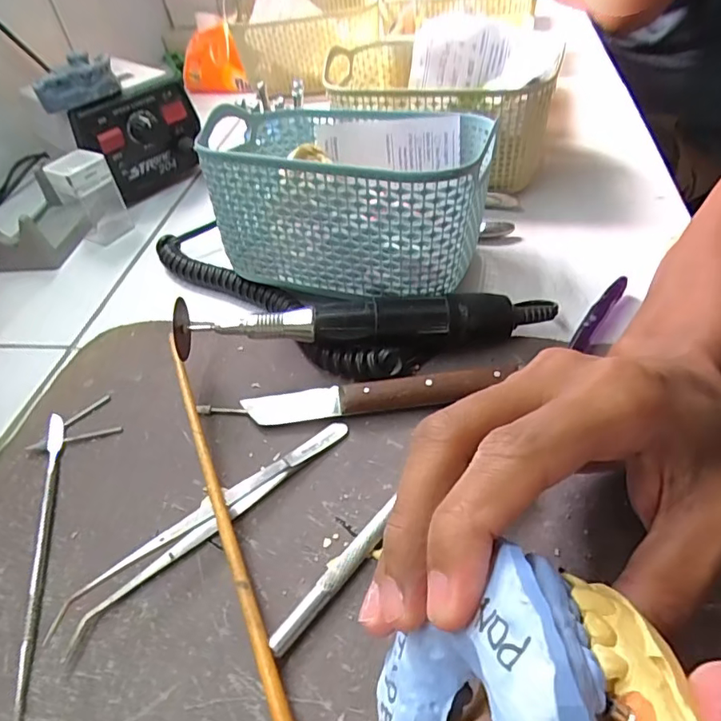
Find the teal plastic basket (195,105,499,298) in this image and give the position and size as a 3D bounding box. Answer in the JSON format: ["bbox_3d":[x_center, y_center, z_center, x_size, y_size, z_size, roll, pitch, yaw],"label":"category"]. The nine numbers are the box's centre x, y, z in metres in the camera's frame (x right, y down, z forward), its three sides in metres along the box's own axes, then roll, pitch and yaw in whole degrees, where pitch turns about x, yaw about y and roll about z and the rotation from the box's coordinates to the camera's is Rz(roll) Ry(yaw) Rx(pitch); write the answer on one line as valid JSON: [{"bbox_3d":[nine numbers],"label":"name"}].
[{"bbox_3d":[-0.003,-0.101,0.339,0.159,0.095,0.118,13,48,19],"label":"teal plastic basket"}]

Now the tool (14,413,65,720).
[{"bbox_3d":[-0.142,0.083,0.241,0.007,0.005,0.158,-16,45,-9],"label":"tool"}]

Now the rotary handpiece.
[{"bbox_3d":[0.004,-0.016,0.295,0.200,0.039,0.024,-6,45,1],"label":"rotary handpiece"}]

